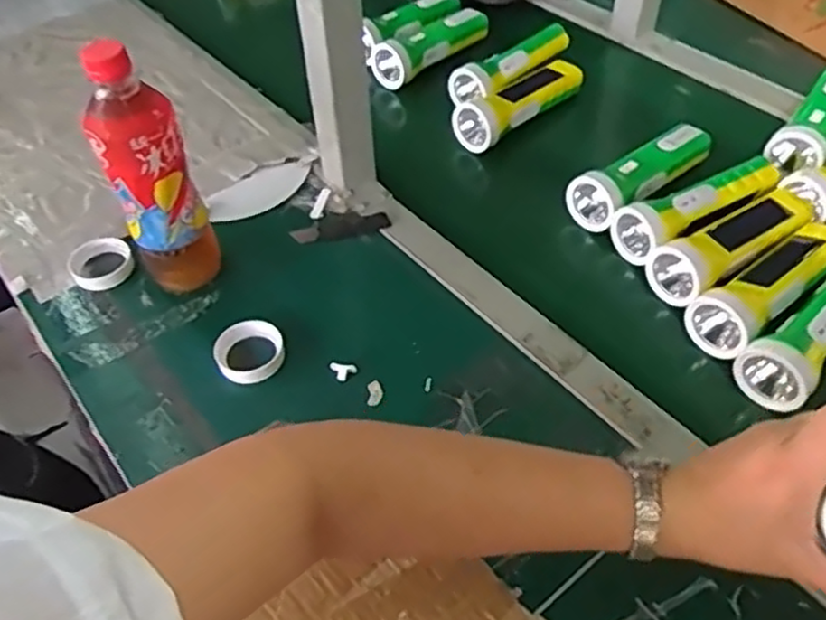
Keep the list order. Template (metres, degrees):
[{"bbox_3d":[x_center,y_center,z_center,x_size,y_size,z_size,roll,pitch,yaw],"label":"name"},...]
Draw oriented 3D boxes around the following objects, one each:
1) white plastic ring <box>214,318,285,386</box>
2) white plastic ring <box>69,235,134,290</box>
[{"bbox_3d":[-0.132,0.033,0.579,0.055,0.010,0.056,-2,49,2],"label":"white plastic ring"},{"bbox_3d":[-0.286,-0.044,0.657,0.055,0.016,0.055,-2,49,2],"label":"white plastic ring"}]

